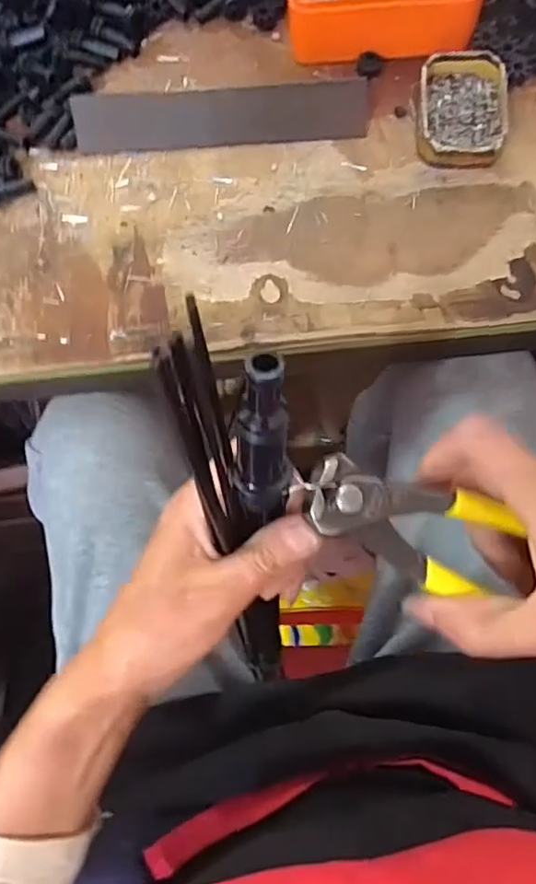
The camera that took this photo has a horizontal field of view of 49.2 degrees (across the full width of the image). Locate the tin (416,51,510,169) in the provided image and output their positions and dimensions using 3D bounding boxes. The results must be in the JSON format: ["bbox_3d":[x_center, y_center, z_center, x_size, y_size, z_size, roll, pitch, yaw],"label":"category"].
[{"bbox_3d":[0.142,-0.244,0.432,0.062,0.022,0.091,2,74,2],"label":"tin"}]

